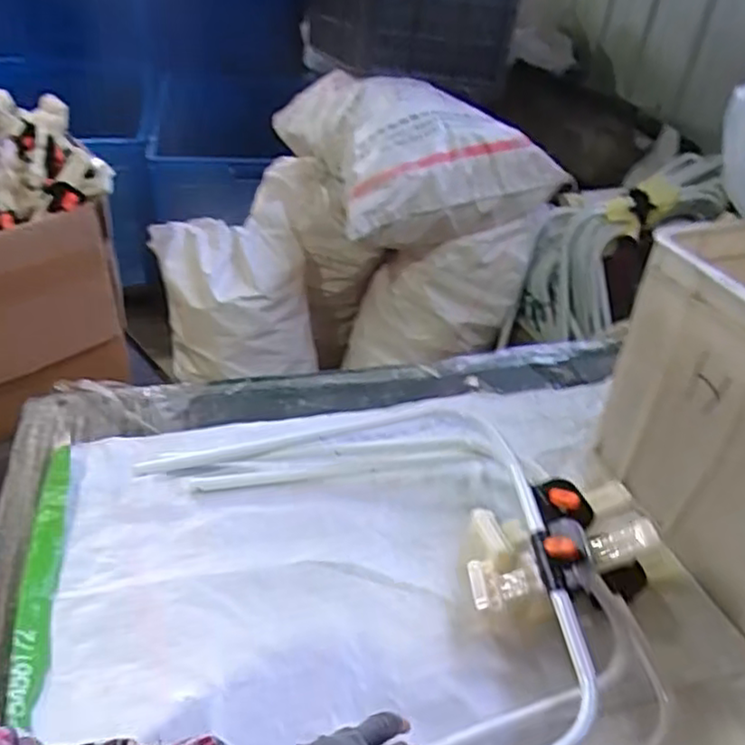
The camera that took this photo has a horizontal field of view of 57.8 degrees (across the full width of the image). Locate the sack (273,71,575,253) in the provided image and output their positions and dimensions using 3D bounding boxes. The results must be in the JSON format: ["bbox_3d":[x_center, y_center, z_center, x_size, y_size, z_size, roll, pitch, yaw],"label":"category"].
[{"bbox_3d":[0.097,-0.592,1.717,0.546,0.251,0.759,-7,39,-19],"label":"sack"}]

